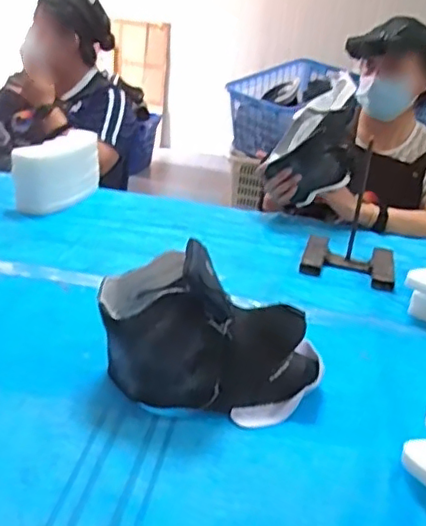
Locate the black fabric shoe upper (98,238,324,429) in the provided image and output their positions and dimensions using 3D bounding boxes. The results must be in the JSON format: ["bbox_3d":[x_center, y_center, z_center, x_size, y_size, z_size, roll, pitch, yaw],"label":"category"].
[{"bbox_3d":[-0.004,0.081,0.705,0.265,0.159,0.135,10,25,9],"label":"black fabric shoe upper"}]

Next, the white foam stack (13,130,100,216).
[{"bbox_3d":[-0.332,-0.195,1.306,0.099,0.127,0.240,10,25,10],"label":"white foam stack"}]

